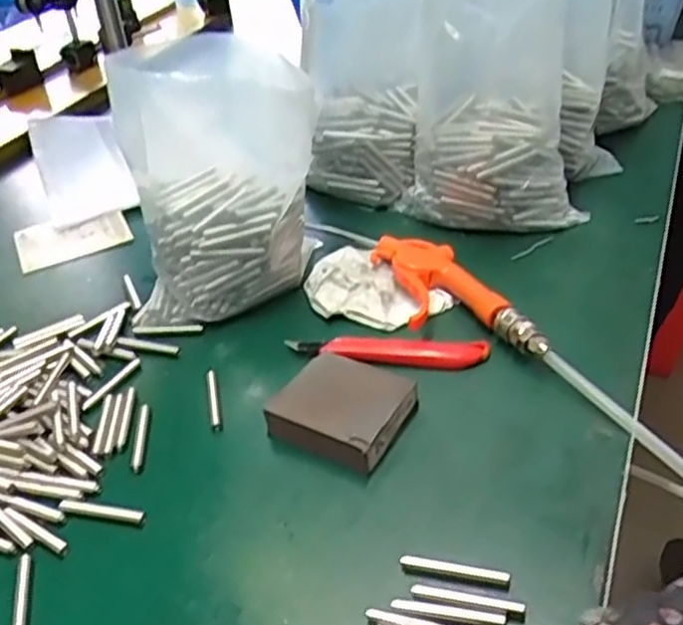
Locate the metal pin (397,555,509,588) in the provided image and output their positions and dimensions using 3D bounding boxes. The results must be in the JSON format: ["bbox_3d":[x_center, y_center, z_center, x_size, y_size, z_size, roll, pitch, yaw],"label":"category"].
[{"bbox_3d":[0.060,0.139,0.394,0.058,0.006,0.009,6,38,15],"label":"metal pin"}]

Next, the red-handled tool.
[{"bbox_3d":[0.033,0.027,0.544,0.147,0.016,0.023,4,38,12],"label":"red-handled tool"}]

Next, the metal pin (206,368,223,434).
[{"bbox_3d":[-0.091,0.063,0.526,0.008,0.011,0.057,-11,37,-7],"label":"metal pin"}]

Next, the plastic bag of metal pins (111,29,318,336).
[{"bbox_3d":[-0.095,-0.103,0.575,0.150,0.211,0.098,-2,37,5],"label":"plastic bag of metal pins"}]

